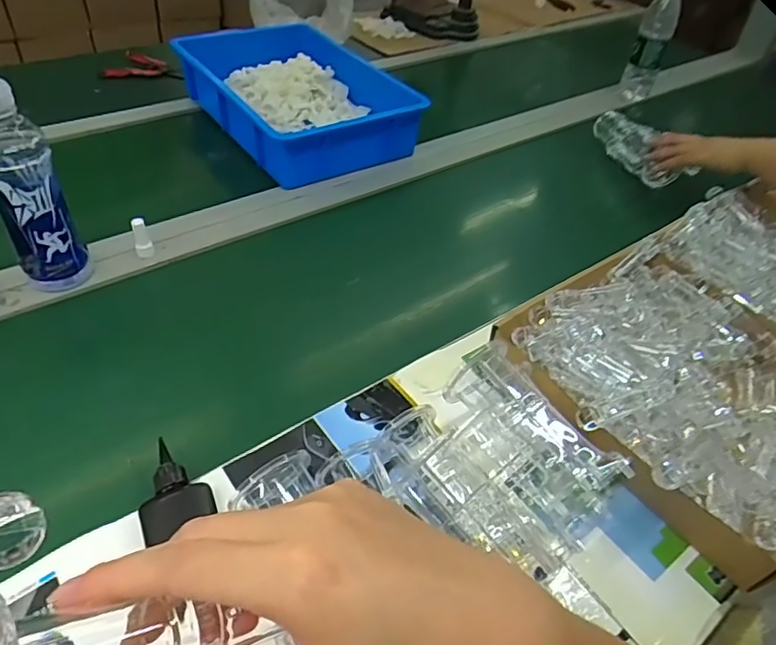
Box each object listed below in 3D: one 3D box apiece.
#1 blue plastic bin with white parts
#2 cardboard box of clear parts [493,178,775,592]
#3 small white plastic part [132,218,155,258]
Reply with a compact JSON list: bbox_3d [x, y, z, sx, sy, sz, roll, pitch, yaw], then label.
[{"bbox_3d":[-0.152,-0.394,0.976,0.290,0.092,0.395,-24,52,-28],"label":"blue plastic bin with white parts"},{"bbox_3d":[0.413,0.002,0.637,0.599,0.068,0.314,-26,53,-29],"label":"cardboard box of clear parts"},{"bbox_3d":[-0.301,-0.105,0.686,0.019,0.052,0.016,-13,47,-19],"label":"small white plastic part"}]

